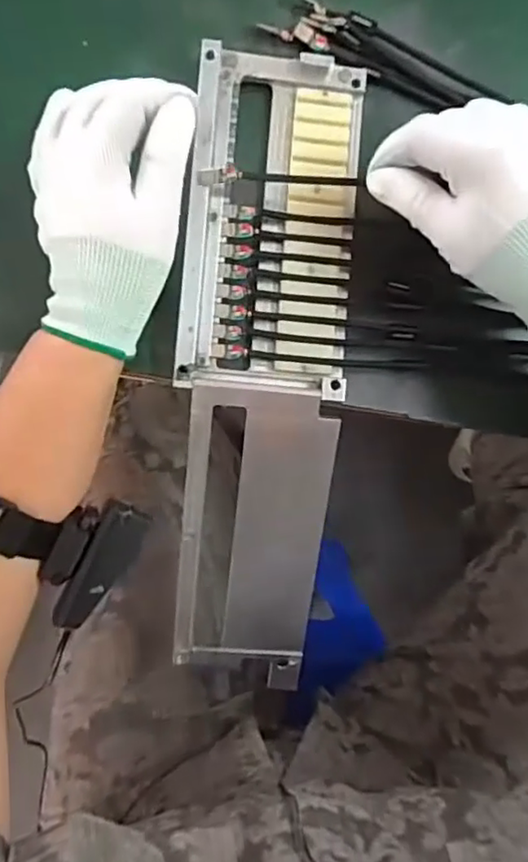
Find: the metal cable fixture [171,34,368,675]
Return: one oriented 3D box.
[{"bbox_3d":[-0.001,-0.025,0.374,0.101,0.045,0.387,2,98,-5],"label":"metal cable fixture"}]

